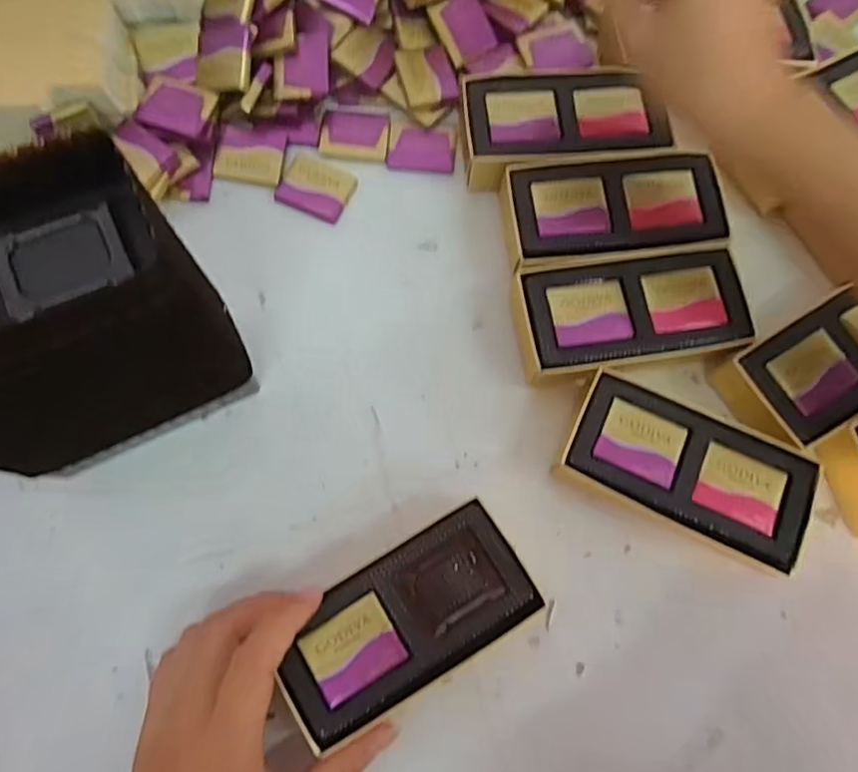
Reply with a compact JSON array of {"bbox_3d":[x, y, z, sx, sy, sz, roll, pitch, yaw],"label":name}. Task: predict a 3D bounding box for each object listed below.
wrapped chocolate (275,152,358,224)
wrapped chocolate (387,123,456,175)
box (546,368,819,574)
[{"bbox_3d":[-0.065,-0.116,0.350,0.040,0.004,0.032,25,76,6],"label":"wrapped chocolate"},{"bbox_3d":[-0.004,-0.143,0.362,0.040,0.004,0.030,3,75,0],"label":"wrapped chocolate"},{"bbox_3d":[0.124,0.039,0.298,0.115,0.029,0.057,26,76,6],"label":"box"}]

